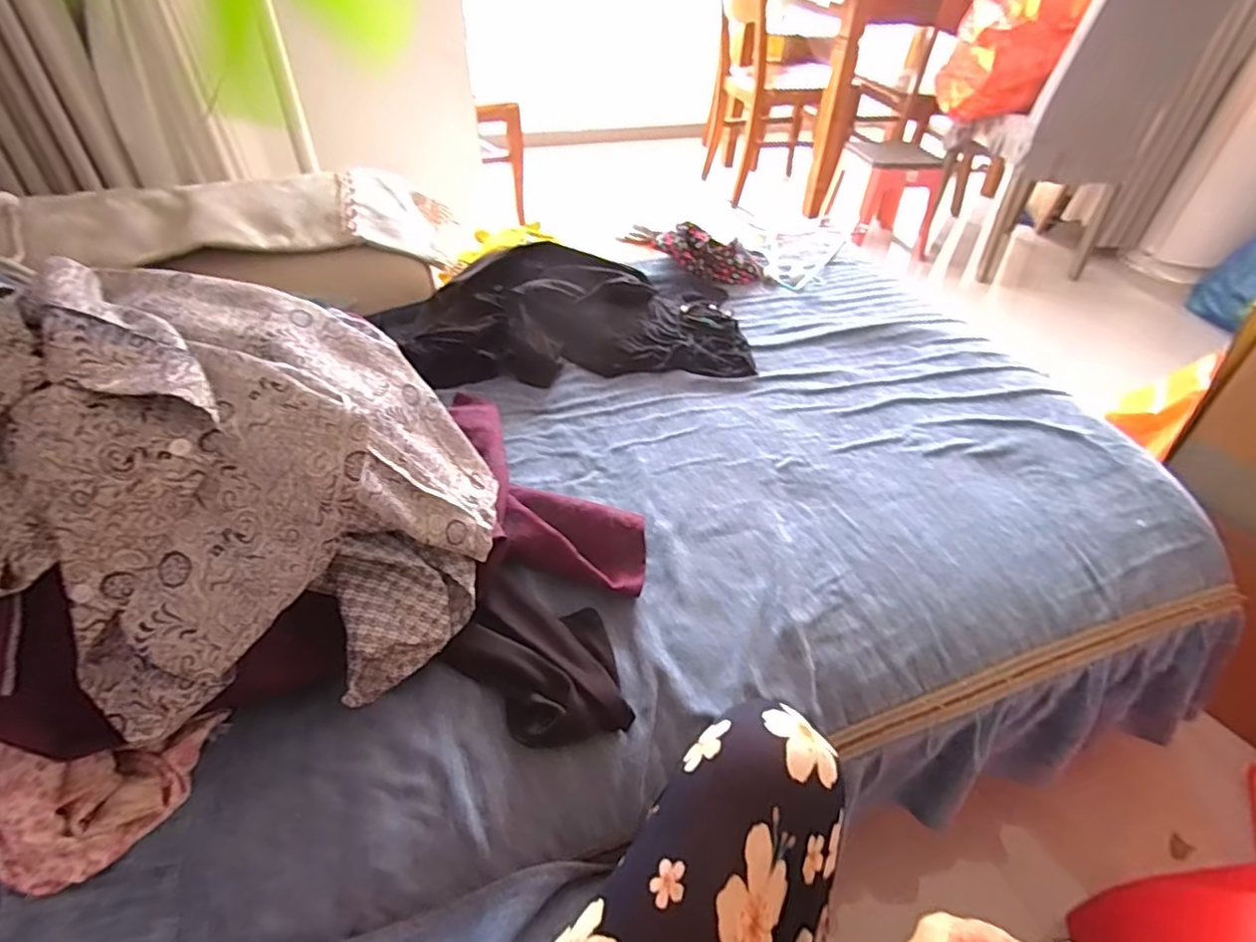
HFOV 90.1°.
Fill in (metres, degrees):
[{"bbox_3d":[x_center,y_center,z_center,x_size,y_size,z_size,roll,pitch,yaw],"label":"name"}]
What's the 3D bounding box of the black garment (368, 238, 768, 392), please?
[{"bbox_3d":[-0.090,-0.227,0.901,0.499,0.082,0.237,-5,43,-8],"label":"black garment"}]

